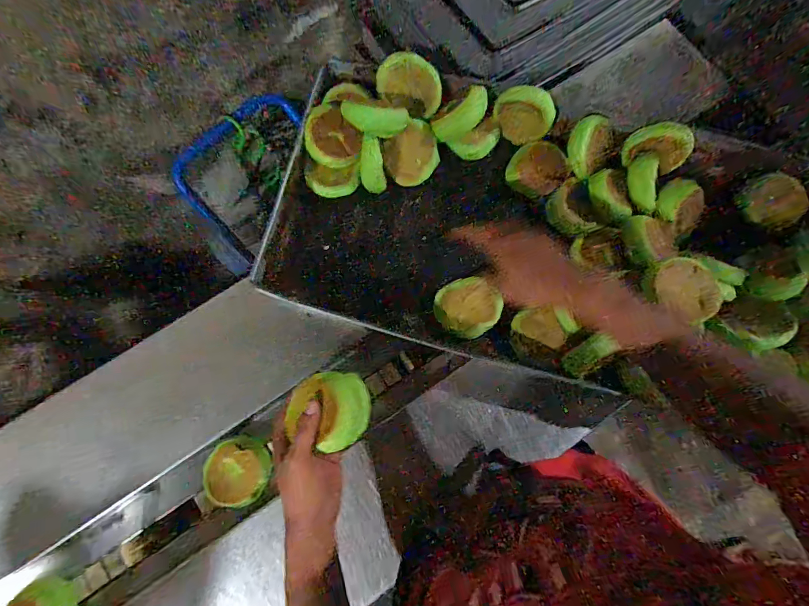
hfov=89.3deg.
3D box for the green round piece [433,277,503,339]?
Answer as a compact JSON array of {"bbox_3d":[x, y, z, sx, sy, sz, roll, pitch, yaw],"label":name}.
[{"bbox_3d":[0.085,0.005,0.551,0.078,0.022,0.079,0,77,0],"label":"green round piece"}]

